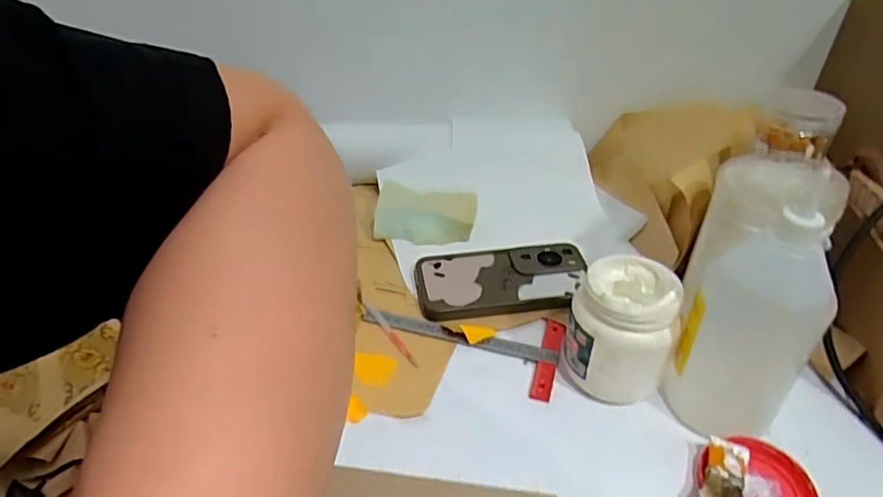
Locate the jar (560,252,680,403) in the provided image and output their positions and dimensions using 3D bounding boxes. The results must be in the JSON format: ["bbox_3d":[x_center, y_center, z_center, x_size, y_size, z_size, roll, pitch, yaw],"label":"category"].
[{"bbox_3d":[0.132,0.060,0.432,0.077,0.093,0.069,10,38,12],"label":"jar"}]

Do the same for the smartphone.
[{"bbox_3d":[0.059,0.031,0.536,0.159,0.016,0.078,-4,37,-6],"label":"smartphone"}]

